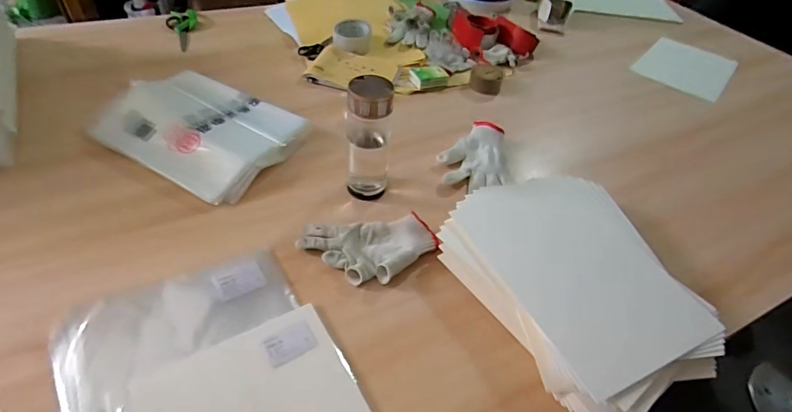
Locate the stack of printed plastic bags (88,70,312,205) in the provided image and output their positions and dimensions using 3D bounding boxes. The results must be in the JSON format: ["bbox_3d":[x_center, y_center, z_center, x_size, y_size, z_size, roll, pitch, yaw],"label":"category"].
[{"bbox_3d":[-0.328,-0.135,0.752,0.306,0.031,0.225,24,47,15],"label":"stack of printed plastic bags"}]

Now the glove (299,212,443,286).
[{"bbox_3d":[-0.036,0.057,0.610,0.183,0.026,0.097,0,46,-8],"label":"glove"}]

